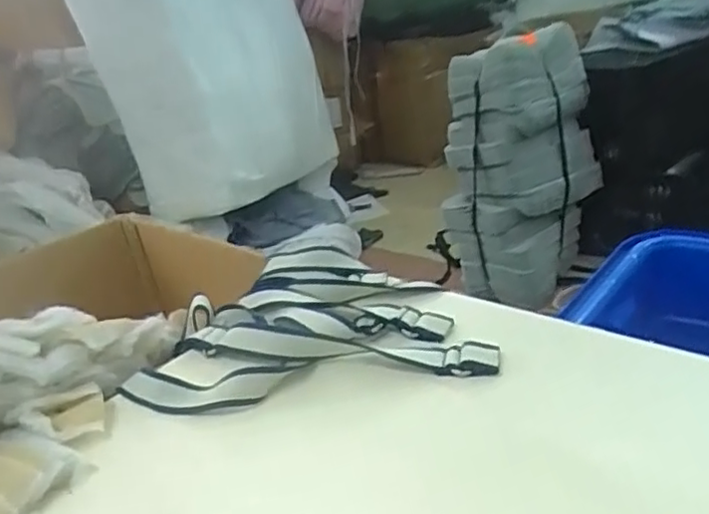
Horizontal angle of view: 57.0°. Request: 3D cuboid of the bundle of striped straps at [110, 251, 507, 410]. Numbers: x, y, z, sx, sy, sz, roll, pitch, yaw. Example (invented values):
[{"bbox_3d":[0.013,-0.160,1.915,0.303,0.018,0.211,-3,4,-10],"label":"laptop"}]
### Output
[{"bbox_3d":[-0.050,0.067,0.660,0.335,0.046,0.249,-9,24,3],"label":"bundle of striped straps"}]

